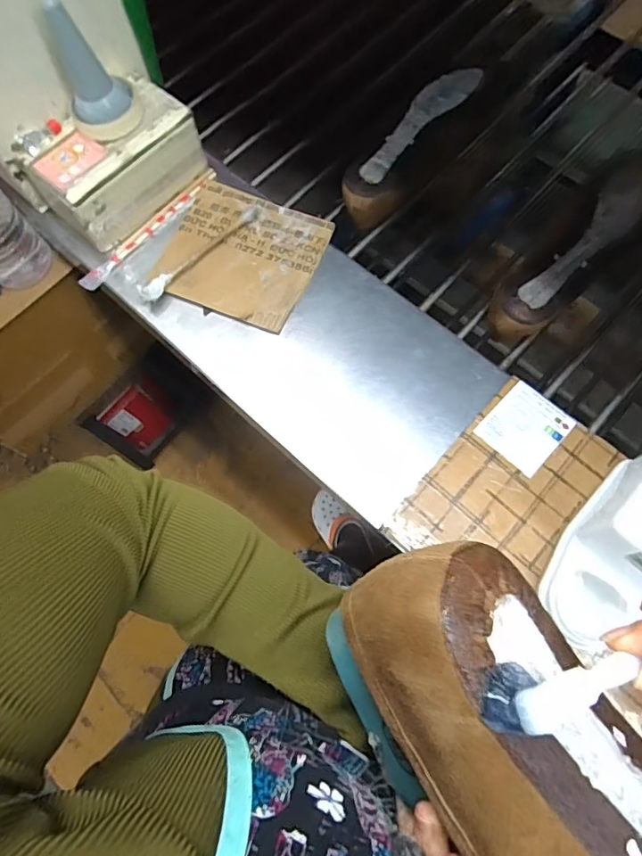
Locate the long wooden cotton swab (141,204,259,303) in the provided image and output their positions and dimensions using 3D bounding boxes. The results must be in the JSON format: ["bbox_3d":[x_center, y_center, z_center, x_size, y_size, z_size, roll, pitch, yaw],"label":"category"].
[{"bbox_3d":[-0.150,-0.224,0.651,0.019,0.022,0.190,41,77,15],"label":"long wooden cotton swab"}]

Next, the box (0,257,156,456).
[{"bbox_3d":[-0.587,-0.188,0.911,0.336,0.295,0.328,-43,74,-12],"label":"box"}]

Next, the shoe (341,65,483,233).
[{"bbox_3d":[0.126,-0.398,0.715,0.076,0.077,0.266,34,76,13],"label":"shoe"}]

